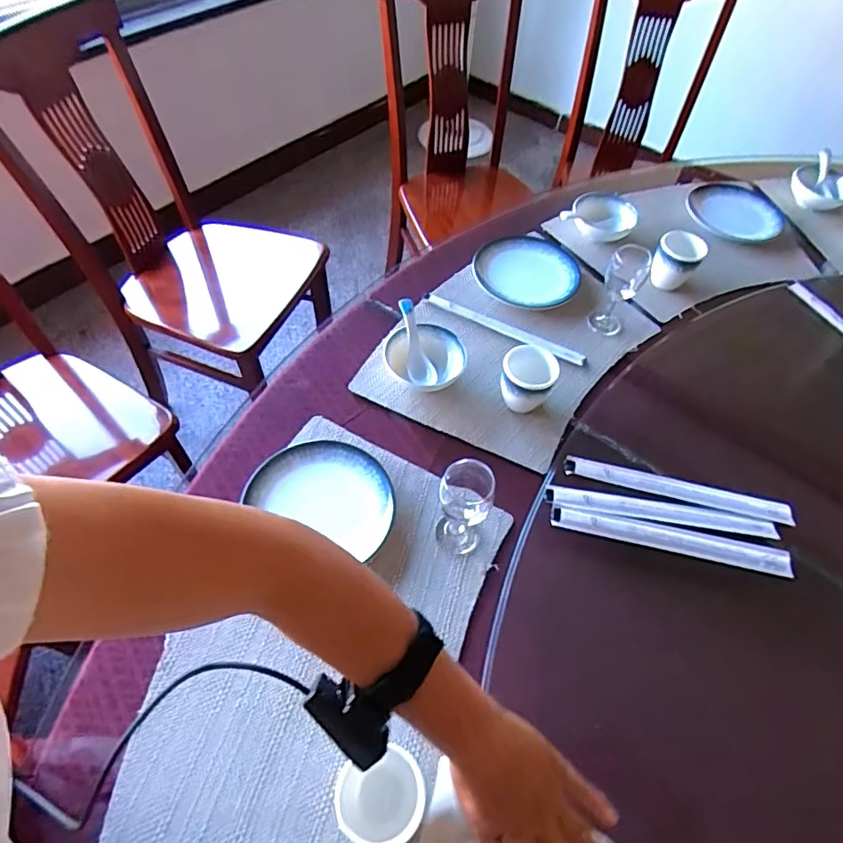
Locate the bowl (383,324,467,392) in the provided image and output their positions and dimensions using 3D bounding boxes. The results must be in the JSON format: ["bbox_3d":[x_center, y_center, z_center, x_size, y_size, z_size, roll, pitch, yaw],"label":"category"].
[{"bbox_3d":[0.005,-0.083,0.760,0.105,0.051,0.111,2,56,-3],"label":"bowl"}]

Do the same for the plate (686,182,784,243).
[{"bbox_3d":[0.607,-0.408,1.035,0.165,0.026,0.142,38,62,20],"label":"plate"}]

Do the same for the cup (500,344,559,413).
[{"bbox_3d":[0.140,-0.051,0.726,0.068,0.083,0.066,2,56,-3],"label":"cup"}]

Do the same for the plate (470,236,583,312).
[{"bbox_3d":[0.178,-0.252,0.907,0.165,0.027,0.165,2,56,-3],"label":"plate"}]

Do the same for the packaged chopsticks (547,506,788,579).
[{"bbox_3d":[0.283,0.133,0.612,0.263,0.013,0.027,12,56,4],"label":"packaged chopsticks"}]

